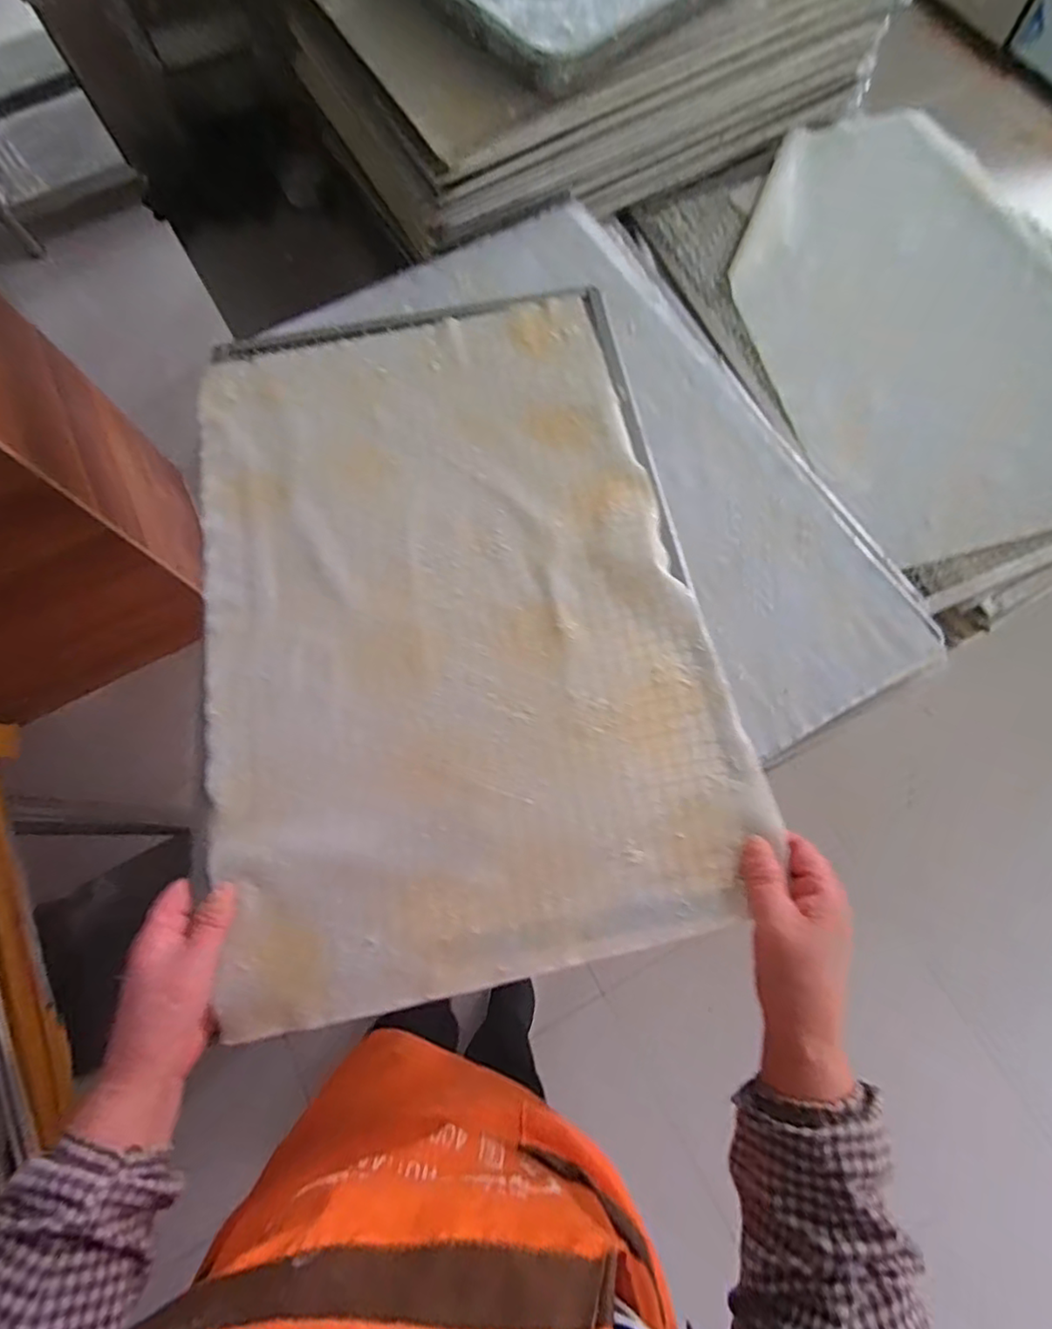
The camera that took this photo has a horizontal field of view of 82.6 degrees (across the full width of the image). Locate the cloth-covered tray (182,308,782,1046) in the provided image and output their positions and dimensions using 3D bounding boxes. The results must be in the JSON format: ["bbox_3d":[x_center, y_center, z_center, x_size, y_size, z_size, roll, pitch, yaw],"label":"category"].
[{"bbox_3d":[-0.068,-0.072,0.491,0.380,0.012,0.596,-11,67,-1],"label":"cloth-covered tray"}]

